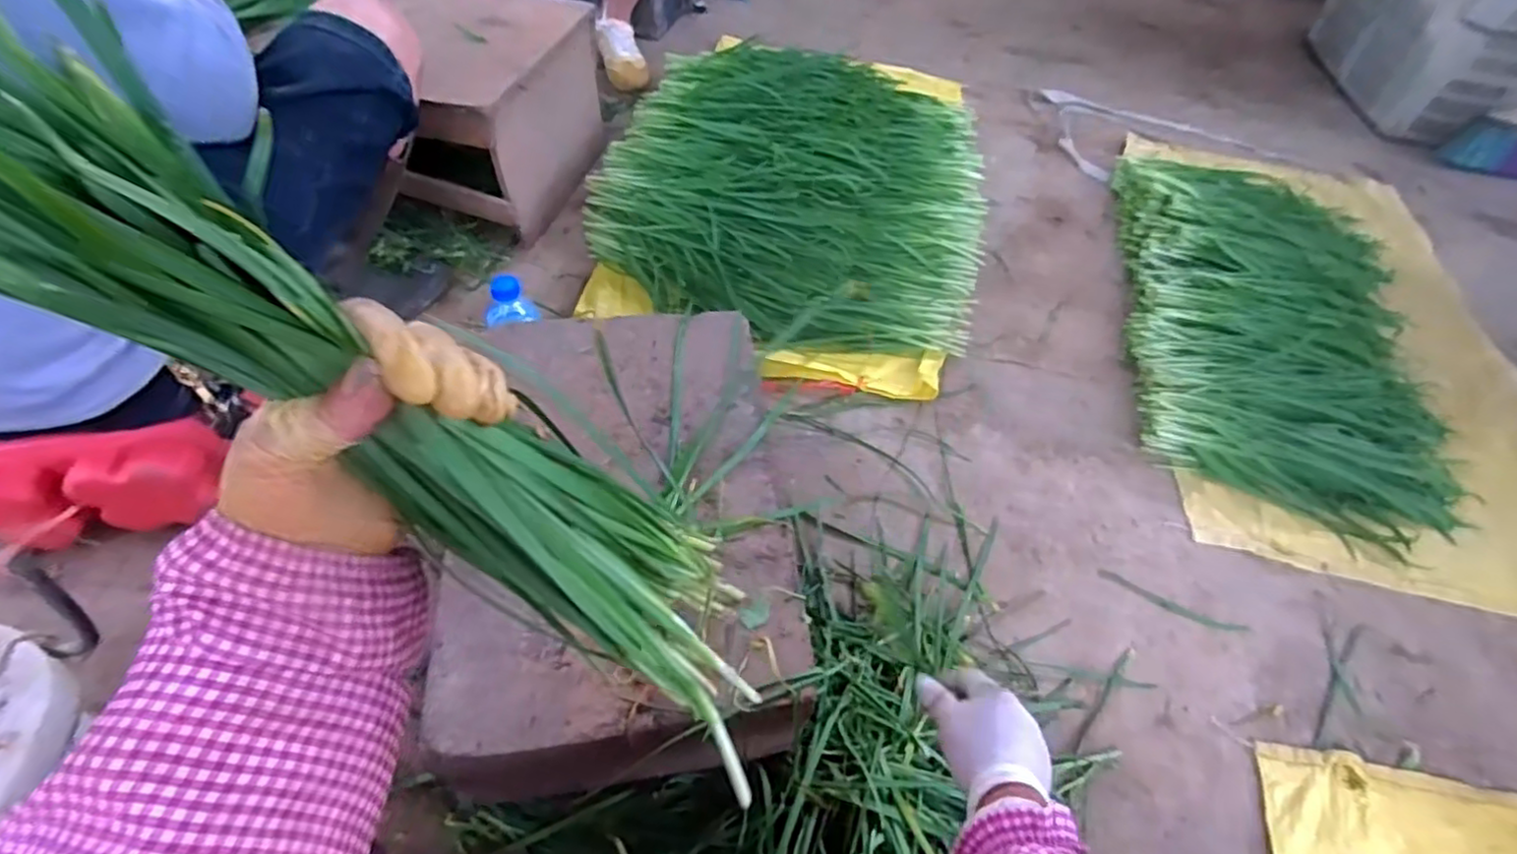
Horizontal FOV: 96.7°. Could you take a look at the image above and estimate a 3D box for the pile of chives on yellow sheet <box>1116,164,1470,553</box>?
[{"bbox_3d":[0.816,-0.193,1.079,0.424,0.097,0.766,14,55,7],"label":"pile of chives on yellow sheet"}]

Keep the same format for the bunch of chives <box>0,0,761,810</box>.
[{"bbox_3d":[-0.127,0.033,0.301,0.064,0.423,0.082,-11,47,32],"label":"bunch of chives"}]

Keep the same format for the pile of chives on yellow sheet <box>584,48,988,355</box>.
[{"bbox_3d":[0.083,-0.457,1.199,0.636,0.137,0.745,14,55,7],"label":"pile of chives on yellow sheet"}]

